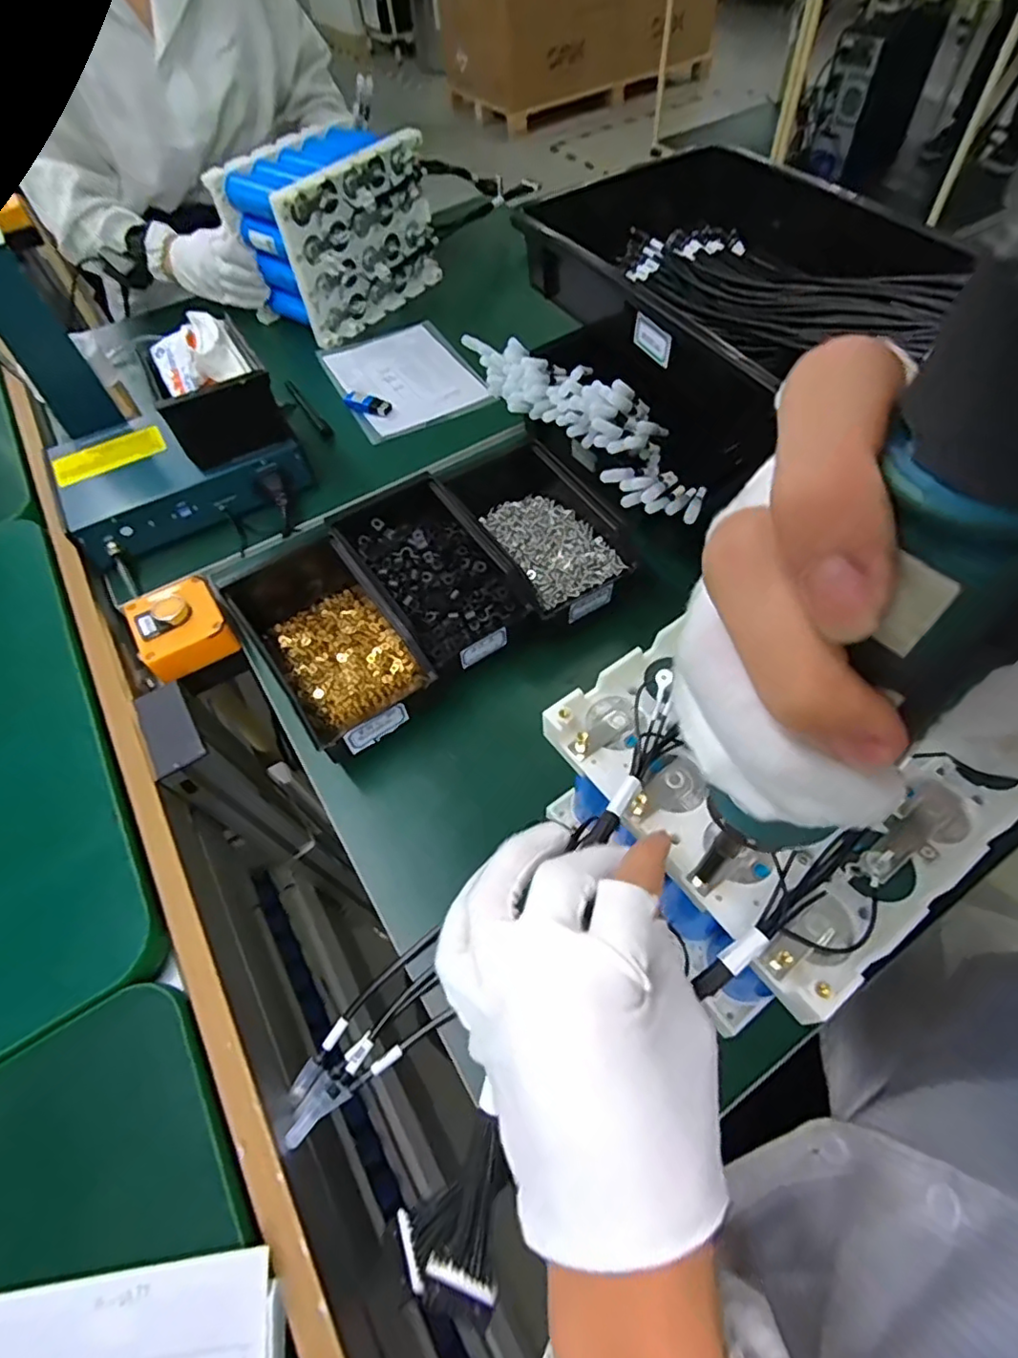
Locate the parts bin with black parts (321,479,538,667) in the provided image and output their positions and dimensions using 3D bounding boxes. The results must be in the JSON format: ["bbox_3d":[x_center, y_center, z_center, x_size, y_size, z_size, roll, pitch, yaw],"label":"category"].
[{"bbox_3d":[-0.068,-0.089,0.516,0.101,0.061,0.177,-31,61,-15],"label":"parts bin with black parts"}]

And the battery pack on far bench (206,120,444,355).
[{"bbox_3d":[-0.231,-0.599,0.818,0.129,0.181,0.226,37,67,24],"label":"battery pack on far bench"}]

